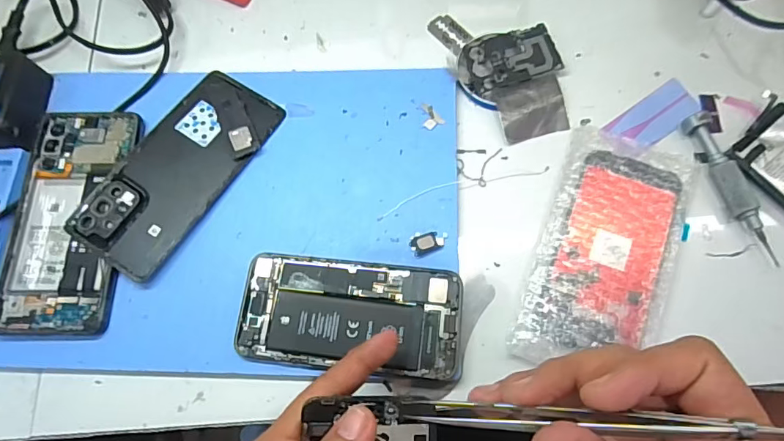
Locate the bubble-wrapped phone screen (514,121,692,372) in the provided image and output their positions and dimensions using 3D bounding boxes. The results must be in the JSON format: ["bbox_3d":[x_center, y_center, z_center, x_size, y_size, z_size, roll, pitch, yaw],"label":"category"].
[{"bbox_3d":[0.137,0.017,0.312,0.080,0.015,0.167,22,74,10],"label":"bubble-wrapped phone screen"}]

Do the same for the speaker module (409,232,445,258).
[{"bbox_3d":[0.023,0.014,0.316,0.021,0.005,0.015,-19,71,-3],"label":"speaker module"}]

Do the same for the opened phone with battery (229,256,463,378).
[{"bbox_3d":[-0.026,0.058,0.303,0.137,0.007,0.067,5,71,4],"label":"opened phone with battery"}]

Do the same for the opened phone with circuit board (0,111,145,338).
[{"bbox_3d":[-0.219,-0.003,0.329,0.074,0.011,0.159,0,71,3],"label":"opened phone with circuit board"}]

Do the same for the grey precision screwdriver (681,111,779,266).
[{"bbox_3d":[0.226,-0.024,0.319,0.016,0.017,0.106,-15,71,-1],"label":"grey precision screwdriver"}]

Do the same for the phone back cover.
[{"bbox_3d":[-0.148,-0.037,0.339,0.070,0.008,0.153,31,76,13],"label":"phone back cover"}]

